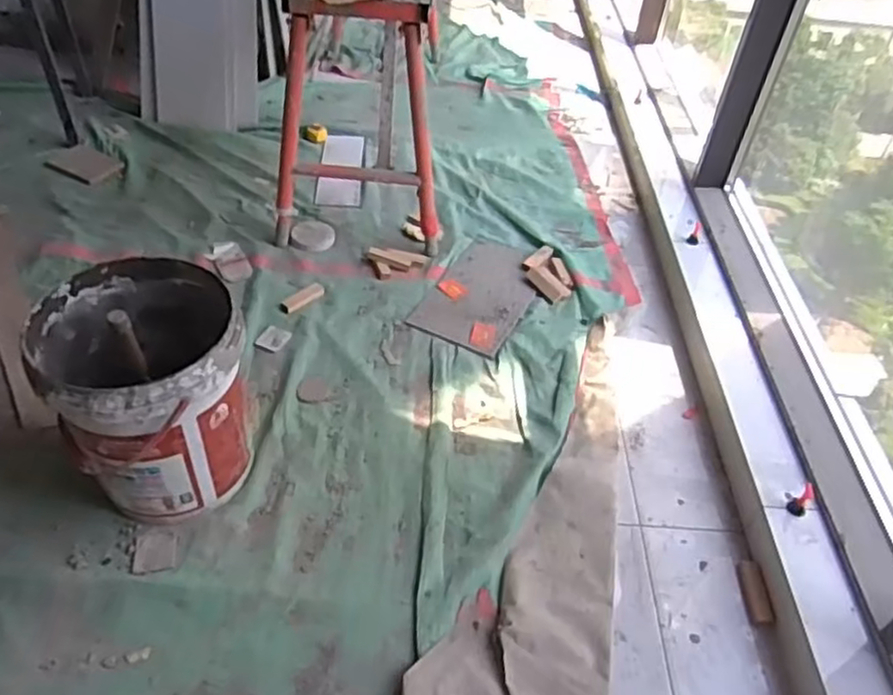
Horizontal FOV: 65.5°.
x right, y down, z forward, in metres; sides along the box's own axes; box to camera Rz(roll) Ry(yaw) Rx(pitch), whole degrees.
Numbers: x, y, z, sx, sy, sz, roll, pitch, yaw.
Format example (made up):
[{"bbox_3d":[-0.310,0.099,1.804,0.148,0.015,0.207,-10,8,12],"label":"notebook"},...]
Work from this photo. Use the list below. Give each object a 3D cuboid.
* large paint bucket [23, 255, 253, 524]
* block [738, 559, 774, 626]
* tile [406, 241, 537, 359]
[{"bbox_3d":[-0.494,0.081,1.176,0.283,0.349,0.319,-17,49,-21],"label":"large paint bucket"},{"bbox_3d":[0.529,0.418,1.188,0.026,0.031,0.111,4,45,-4],"label":"block"},{"bbox_3d":[0.097,-0.140,1.702,0.224,0.008,0.396,24,47,15],"label":"tile"}]

